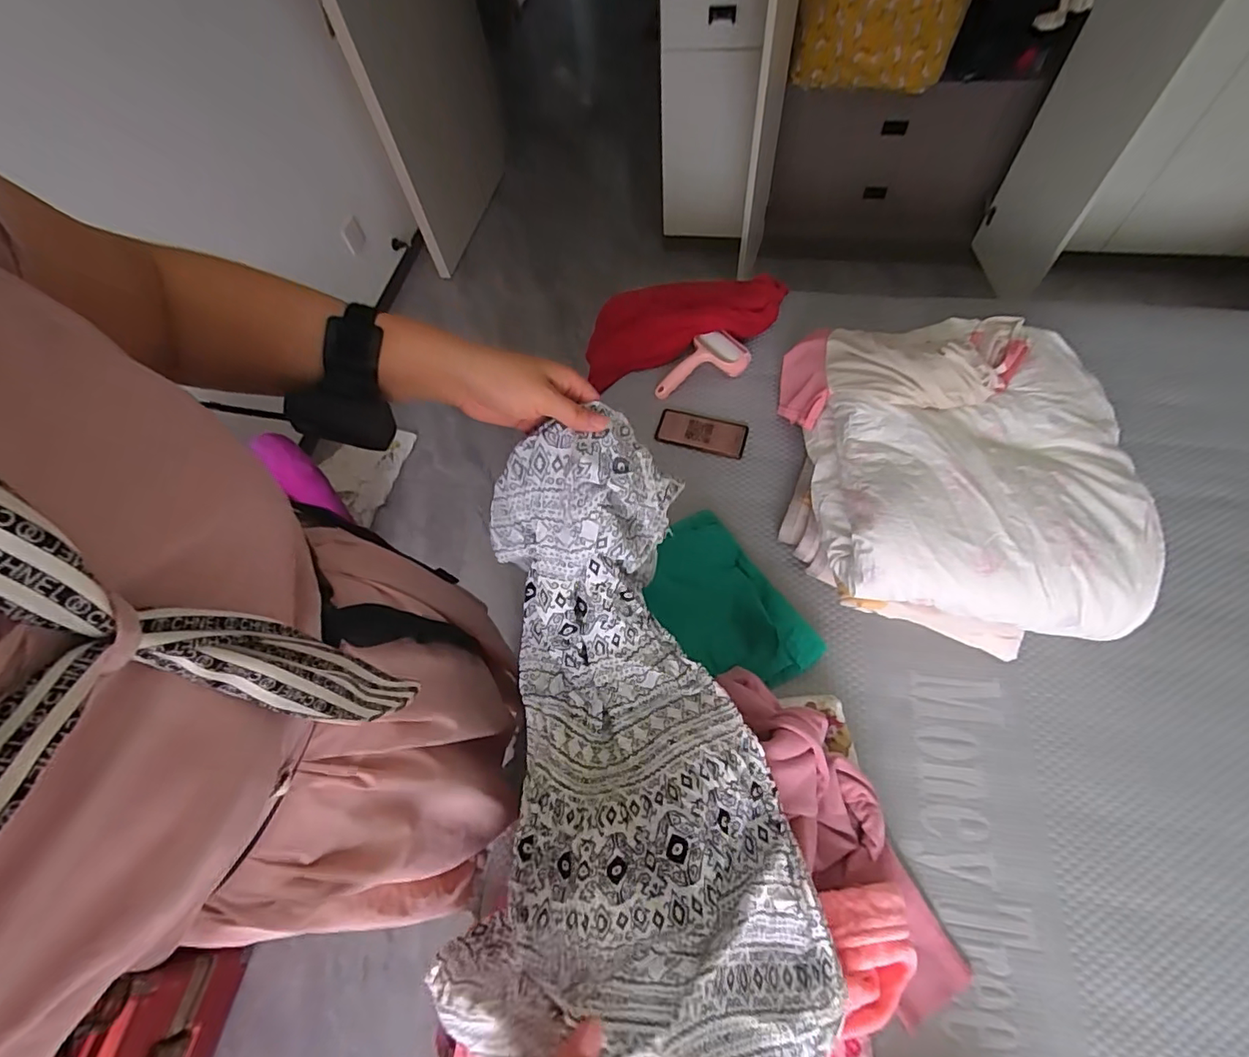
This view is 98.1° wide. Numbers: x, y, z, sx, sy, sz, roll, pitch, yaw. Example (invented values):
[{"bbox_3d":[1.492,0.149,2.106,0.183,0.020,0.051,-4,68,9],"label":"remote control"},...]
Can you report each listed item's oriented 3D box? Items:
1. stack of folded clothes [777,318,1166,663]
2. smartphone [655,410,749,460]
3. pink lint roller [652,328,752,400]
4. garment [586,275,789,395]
[{"bbox_3d":[0.470,-0.094,0.799,0.434,0.206,0.486,3,63,9],"label":"stack of folded clothes"},{"bbox_3d":[0.140,-0.175,0.979,0.157,0.011,0.075,12,64,10],"label":"smartphone"},{"bbox_3d":[0.138,-0.313,1.030,0.179,0.062,0.079,-16,62,-4],"label":"pink lint roller"},{"bbox_3d":[0.111,-0.408,1.056,0.403,0.073,0.165,-20,62,-4],"label":"garment"}]

